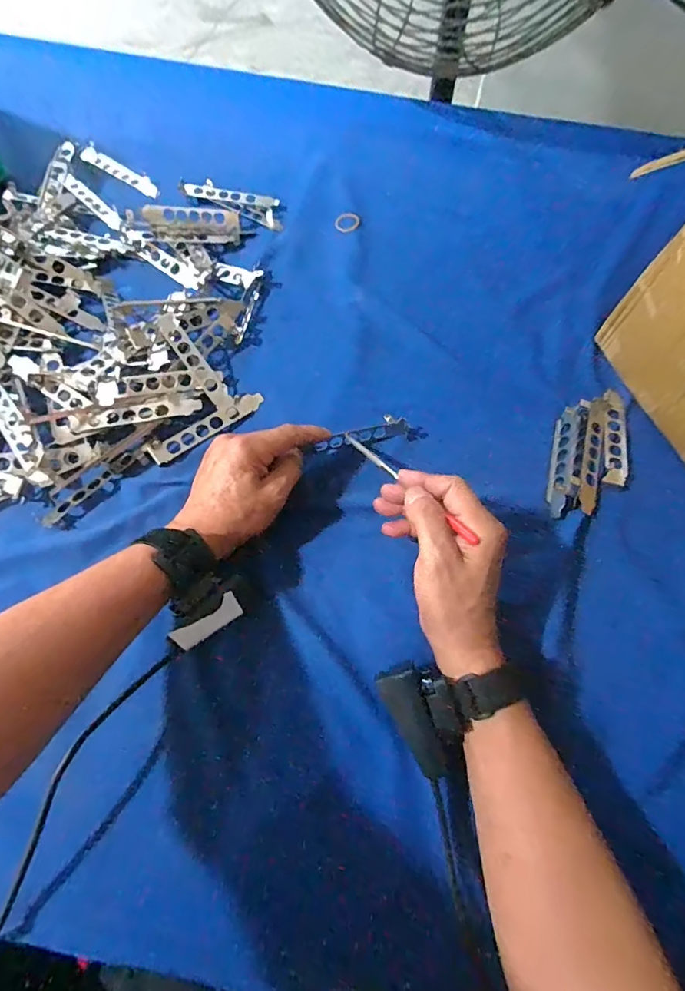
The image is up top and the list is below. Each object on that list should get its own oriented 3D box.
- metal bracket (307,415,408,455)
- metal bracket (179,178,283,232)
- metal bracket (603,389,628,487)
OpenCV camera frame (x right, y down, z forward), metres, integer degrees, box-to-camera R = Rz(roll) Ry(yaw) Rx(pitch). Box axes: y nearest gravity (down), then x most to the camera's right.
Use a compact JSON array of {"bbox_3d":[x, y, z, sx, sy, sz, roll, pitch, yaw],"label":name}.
[{"bbox_3d":[0.014,-0.057,0.436,0.102,0.017,0.019,-15,68,-12],"label":"metal bracket"},{"bbox_3d":[-0.135,-0.370,0.570,0.131,0.022,0.042,17,67,5],"label":"metal bracket"},{"bbox_3d":[0.267,-0.058,0.441,0.024,0.010,0.109,14,67,4],"label":"metal bracket"}]

